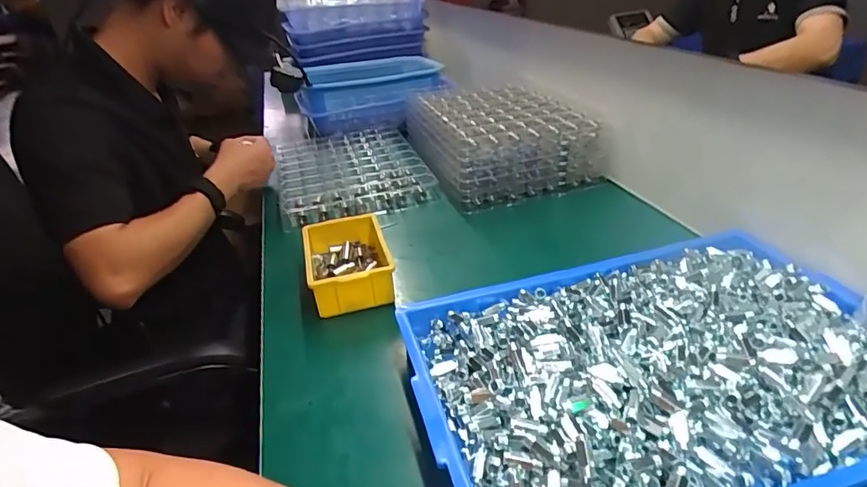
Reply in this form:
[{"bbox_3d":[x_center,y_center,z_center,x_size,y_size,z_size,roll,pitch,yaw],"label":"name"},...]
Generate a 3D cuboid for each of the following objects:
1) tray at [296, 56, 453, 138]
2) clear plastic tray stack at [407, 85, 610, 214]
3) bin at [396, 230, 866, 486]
[{"bbox_3d":[-0.147,-0.351,1.166,0.336,0.099,0.303,-9,30,-4],"label":"tray"},{"bbox_3d":[0.108,-0.207,0.929,0.256,0.115,0.372,-12,31,-10],"label":"clear plastic tray stack"},{"bbox_3d":[0.195,0.108,0.436,0.408,0.074,0.279,-12,31,-9],"label":"bin"}]

